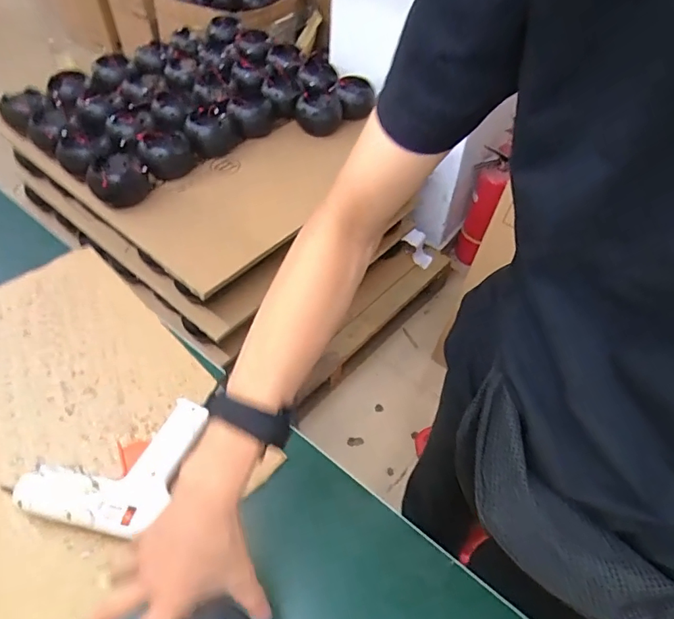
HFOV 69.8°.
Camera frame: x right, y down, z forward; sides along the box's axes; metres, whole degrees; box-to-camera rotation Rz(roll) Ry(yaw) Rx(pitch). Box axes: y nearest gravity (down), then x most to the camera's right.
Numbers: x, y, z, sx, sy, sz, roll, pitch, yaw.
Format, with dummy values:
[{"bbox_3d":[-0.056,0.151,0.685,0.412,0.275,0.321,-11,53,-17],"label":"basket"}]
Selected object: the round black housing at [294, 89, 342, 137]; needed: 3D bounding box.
[{"bbox_3d":[-0.051,-0.550,1.358,0.131,0.088,0.121,0,50,-2],"label":"round black housing"}]

